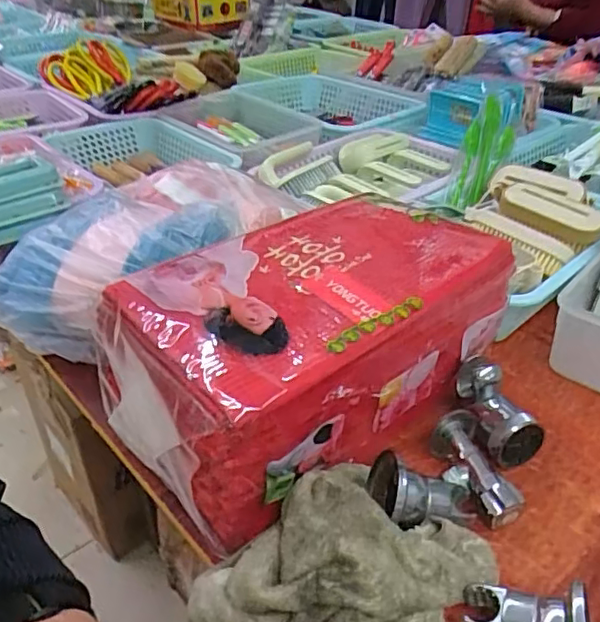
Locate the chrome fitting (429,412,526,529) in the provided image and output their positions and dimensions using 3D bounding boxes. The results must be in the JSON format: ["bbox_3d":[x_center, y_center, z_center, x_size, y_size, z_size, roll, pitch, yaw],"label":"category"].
[{"bbox_3d":[0.139,0.125,0.472,0.040,0.039,0.098,-3,34,-6],"label":"chrome fitting"}]

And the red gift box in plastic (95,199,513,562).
[{"bbox_3d":[0.014,0.019,0.506,0.325,0.139,0.176,-27,43,-34],"label":"red gift box in plastic"}]

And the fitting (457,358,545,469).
[{"bbox_3d":[0.169,0.082,0.504,0.045,0.041,0.094,-12,56,-17],"label":"fitting"}]

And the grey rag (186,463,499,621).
[{"bbox_3d":[0.028,0.175,0.383,0.175,0.063,0.129,-29,44,-35],"label":"grey rag"}]

